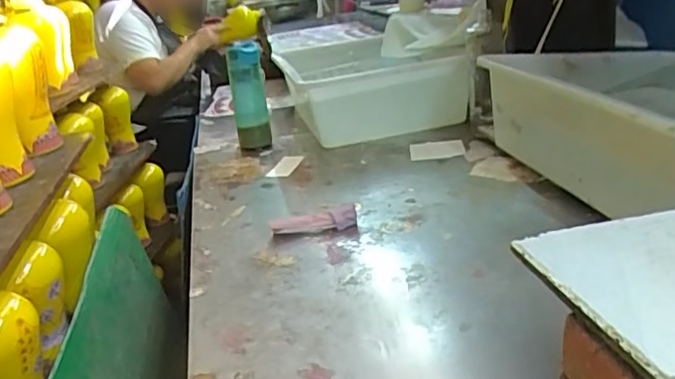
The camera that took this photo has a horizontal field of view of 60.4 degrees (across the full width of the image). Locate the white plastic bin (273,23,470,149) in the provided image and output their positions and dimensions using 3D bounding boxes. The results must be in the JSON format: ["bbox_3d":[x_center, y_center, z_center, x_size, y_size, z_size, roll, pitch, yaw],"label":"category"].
[{"bbox_3d":[0.054,-0.217,1.158,0.309,0.197,0.443,-14,24,-6],"label":"white plastic bin"}]

